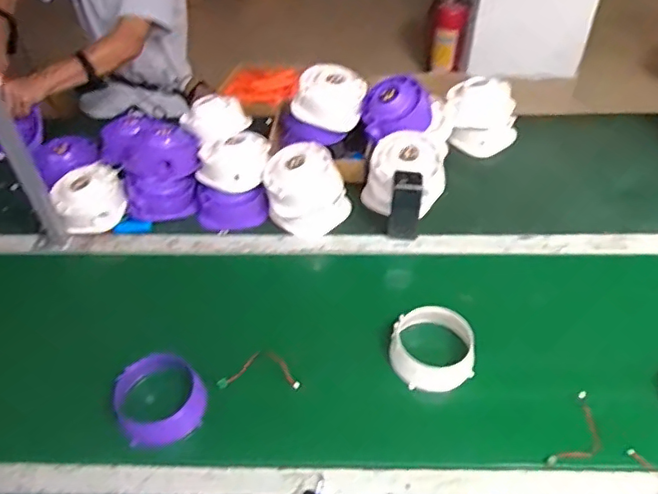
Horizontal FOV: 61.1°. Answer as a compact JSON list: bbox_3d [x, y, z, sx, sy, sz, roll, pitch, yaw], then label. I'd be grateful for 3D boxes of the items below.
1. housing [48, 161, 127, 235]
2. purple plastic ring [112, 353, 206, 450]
[{"bbox_3d":[-0.457,-0.100,1.069,0.122,0.078,0.147,-15,48,-12],"label":"housing"},{"bbox_3d":[-0.240,0.215,0.794,0.119,0.077,0.111,-2,47,2],"label":"purple plastic ring"}]

